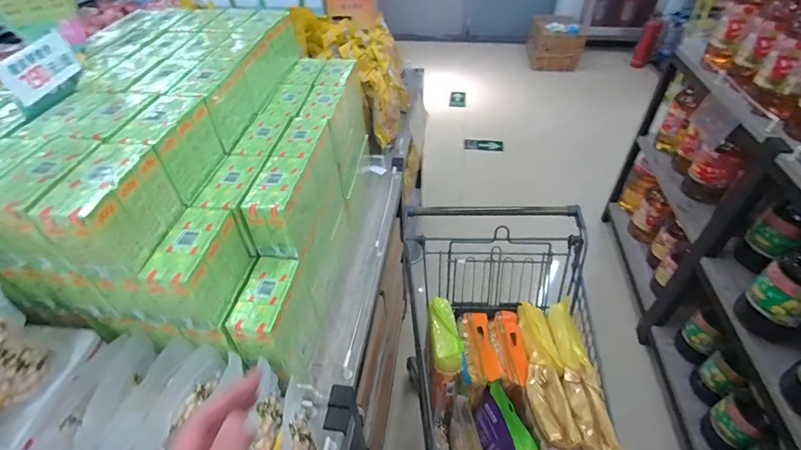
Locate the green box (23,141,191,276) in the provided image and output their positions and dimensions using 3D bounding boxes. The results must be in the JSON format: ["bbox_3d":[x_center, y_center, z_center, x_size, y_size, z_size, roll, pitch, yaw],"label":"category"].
[{"bbox_3d":[-0.401,-0.024,0.568,0.083,0.120,0.153,2,47,6],"label":"green box"}]

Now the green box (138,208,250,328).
[{"bbox_3d":[-0.317,0.064,0.641,0.083,0.124,0.164,2,47,6],"label":"green box"}]

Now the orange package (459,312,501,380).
[{"bbox_3d":[0.203,0.312,1.047,0.076,0.050,0.215,-6,30,-1],"label":"orange package"}]

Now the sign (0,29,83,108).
[{"bbox_3d":[-0.597,-0.264,0.669,0.006,0.070,0.136,-1,46,11],"label":"sign"}]

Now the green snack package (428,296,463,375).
[{"bbox_3d":[0.112,0.271,1.026,0.067,0.050,0.230,-4,29,0],"label":"green snack package"}]

